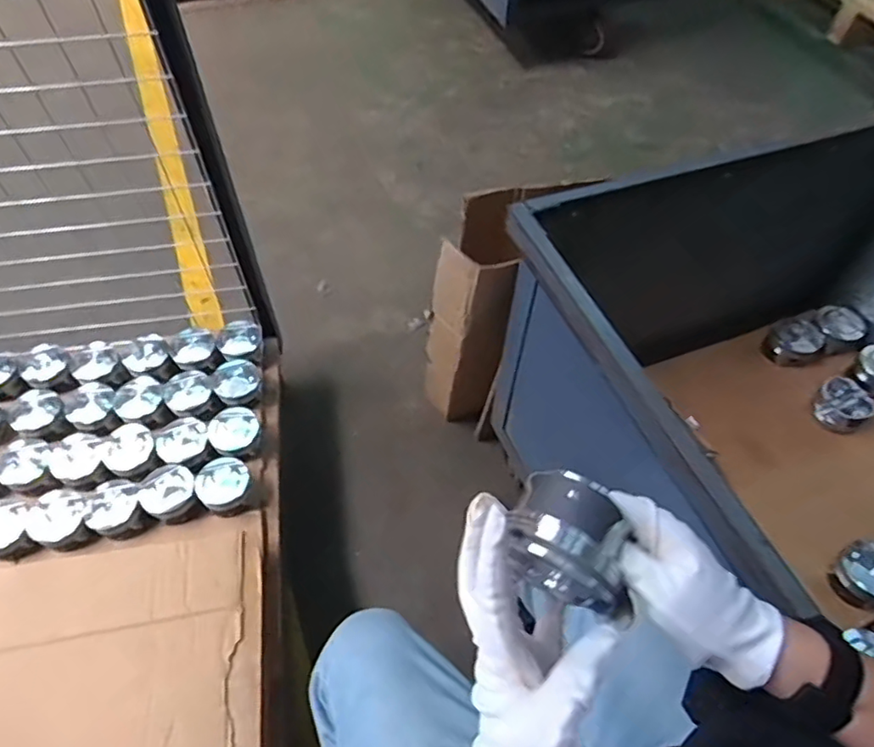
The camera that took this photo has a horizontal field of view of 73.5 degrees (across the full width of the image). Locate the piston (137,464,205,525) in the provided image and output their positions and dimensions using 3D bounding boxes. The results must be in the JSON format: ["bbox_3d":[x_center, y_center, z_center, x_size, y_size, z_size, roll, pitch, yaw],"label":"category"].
[{"bbox_3d":[-0.434,0.198,0.956,0.086,0.048,0.097,-35,64,-22],"label":"piston"}]

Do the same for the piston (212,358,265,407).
[{"bbox_3d":[-0.366,0.023,1.085,0.085,0.043,0.099,-25,60,-17],"label":"piston"}]

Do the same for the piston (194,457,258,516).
[{"bbox_3d":[-0.348,0.185,0.968,0.084,0.061,0.082,1,56,-1],"label":"piston"}]

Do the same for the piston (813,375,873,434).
[{"bbox_3d":[0.687,0.056,0.997,0.090,0.045,0.088,-30,62,-20],"label":"piston"}]

